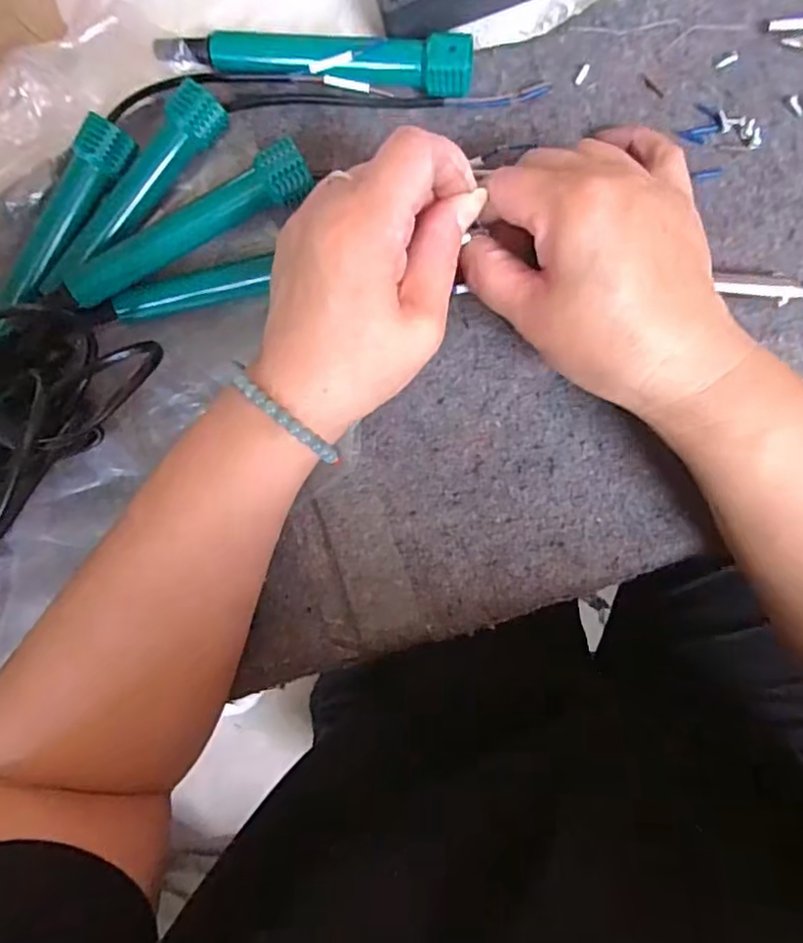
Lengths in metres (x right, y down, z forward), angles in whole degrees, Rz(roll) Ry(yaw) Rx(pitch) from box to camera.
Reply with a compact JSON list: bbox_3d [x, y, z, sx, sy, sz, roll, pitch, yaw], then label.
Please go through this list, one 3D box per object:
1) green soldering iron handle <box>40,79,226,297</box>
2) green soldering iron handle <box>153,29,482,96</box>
[{"bbox_3d":[-0.124,-0.128,0.283,0.020,0.024,0.112,42,95,7],"label":"green soldering iron handle"},{"bbox_3d":[-0.040,-0.191,0.278,0.143,0.021,0.028,10,91,8],"label":"green soldering iron handle"}]

